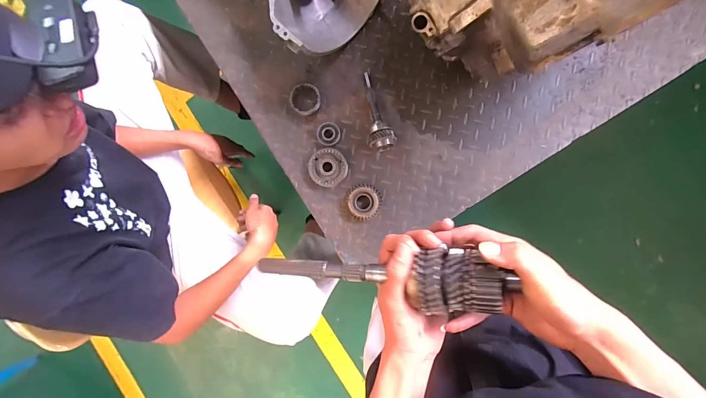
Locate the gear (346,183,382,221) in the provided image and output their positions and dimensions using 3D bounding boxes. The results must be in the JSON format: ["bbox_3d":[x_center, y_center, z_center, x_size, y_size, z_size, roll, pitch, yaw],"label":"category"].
[{"bbox_3d":[0.023,0.007,0.730,0.074,0.030,0.076,-6,90,6],"label":"gear"}]

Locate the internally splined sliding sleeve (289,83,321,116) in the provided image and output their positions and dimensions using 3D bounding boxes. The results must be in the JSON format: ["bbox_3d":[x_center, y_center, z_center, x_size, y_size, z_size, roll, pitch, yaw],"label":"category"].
[{"bbox_3d":[-0.104,-0.217,0.746,0.069,0.017,0.066,0,91,6],"label":"internally splined sliding sleeve"}]

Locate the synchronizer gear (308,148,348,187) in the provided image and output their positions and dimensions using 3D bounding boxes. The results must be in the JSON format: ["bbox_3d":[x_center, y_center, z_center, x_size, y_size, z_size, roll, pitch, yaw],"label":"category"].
[{"bbox_3d":[-0.055,-0.068,0.739,0.079,0.014,0.081,0,91,6],"label":"synchronizer gear"}]

